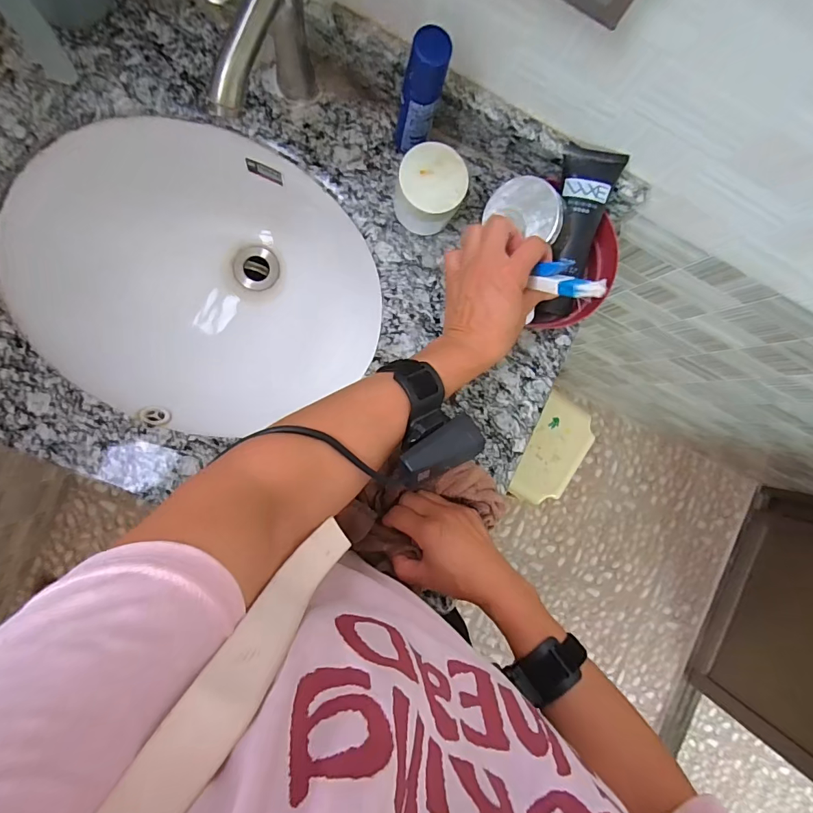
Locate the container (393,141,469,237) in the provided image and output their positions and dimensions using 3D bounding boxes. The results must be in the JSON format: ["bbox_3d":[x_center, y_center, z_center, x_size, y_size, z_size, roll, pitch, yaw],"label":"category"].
[{"bbox_3d":[0.022,-0.216,0.433,0.062,0.062,0.074,9,89,-8],"label":"container"}]

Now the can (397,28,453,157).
[{"bbox_3d":[0.012,-0.280,0.395,0.033,0.121,0.030,0,91,-8],"label":"can"}]

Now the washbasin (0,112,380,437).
[{"bbox_3d":[-0.227,-0.143,0.540,0.371,0.178,0.324,-20,93,-7],"label":"washbasin"}]

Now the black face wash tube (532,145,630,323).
[{"bbox_3d":[0.173,-0.170,0.439,0.055,0.027,0.165,6,109,-8],"label":"black face wash tube"}]

